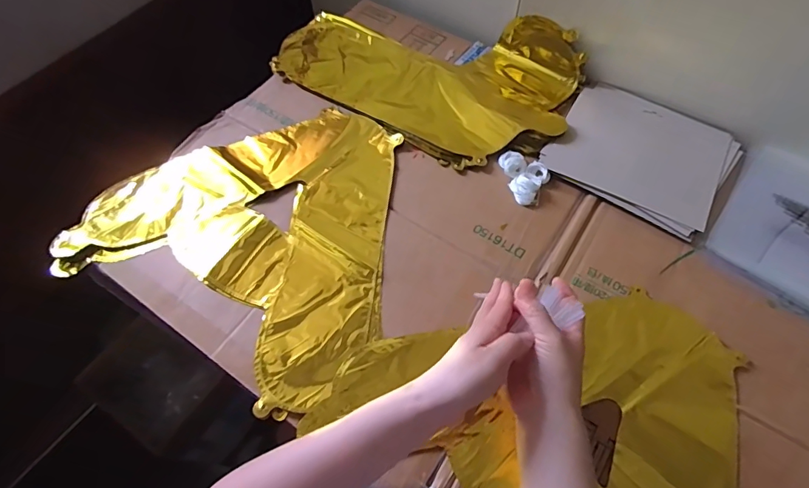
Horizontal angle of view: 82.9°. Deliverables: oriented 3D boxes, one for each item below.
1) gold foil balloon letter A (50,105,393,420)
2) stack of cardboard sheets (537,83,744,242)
[{"bbox_3d":[-0.163,-0.040,0.538,0.368,0.015,0.338,29,66,16],"label":"gold foil balloon letter A"},{"bbox_3d":[0.294,-0.117,0.570,0.197,0.009,0.175,32,67,17],"label":"stack of cardboard sheets"}]

